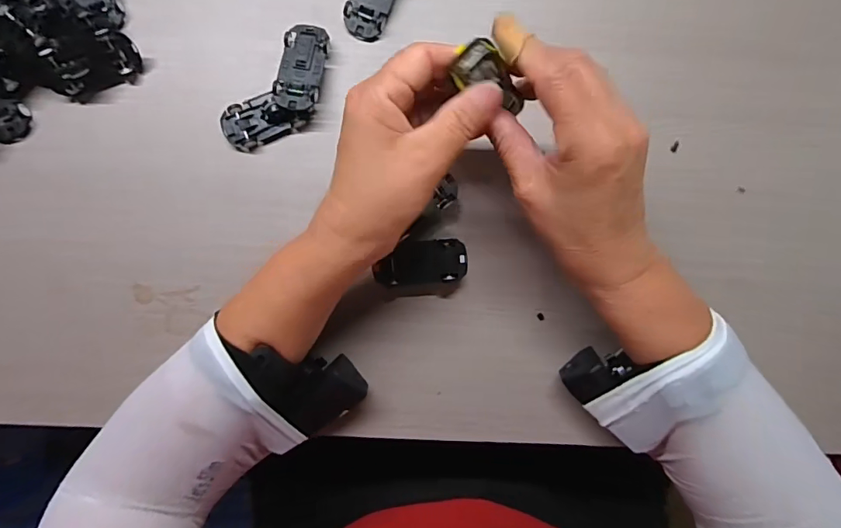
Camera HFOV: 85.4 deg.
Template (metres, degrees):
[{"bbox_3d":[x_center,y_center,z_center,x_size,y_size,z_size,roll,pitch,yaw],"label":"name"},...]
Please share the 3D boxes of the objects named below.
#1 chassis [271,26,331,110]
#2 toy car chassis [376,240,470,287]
[{"bbox_3d":[-0.084,-0.139,0.326,0.030,0.020,0.064,8,89,-2],"label":"chassis"},{"bbox_3d":[0.000,-0.001,0.324,0.062,0.019,0.030,-5,90,-2],"label":"toy car chassis"}]

